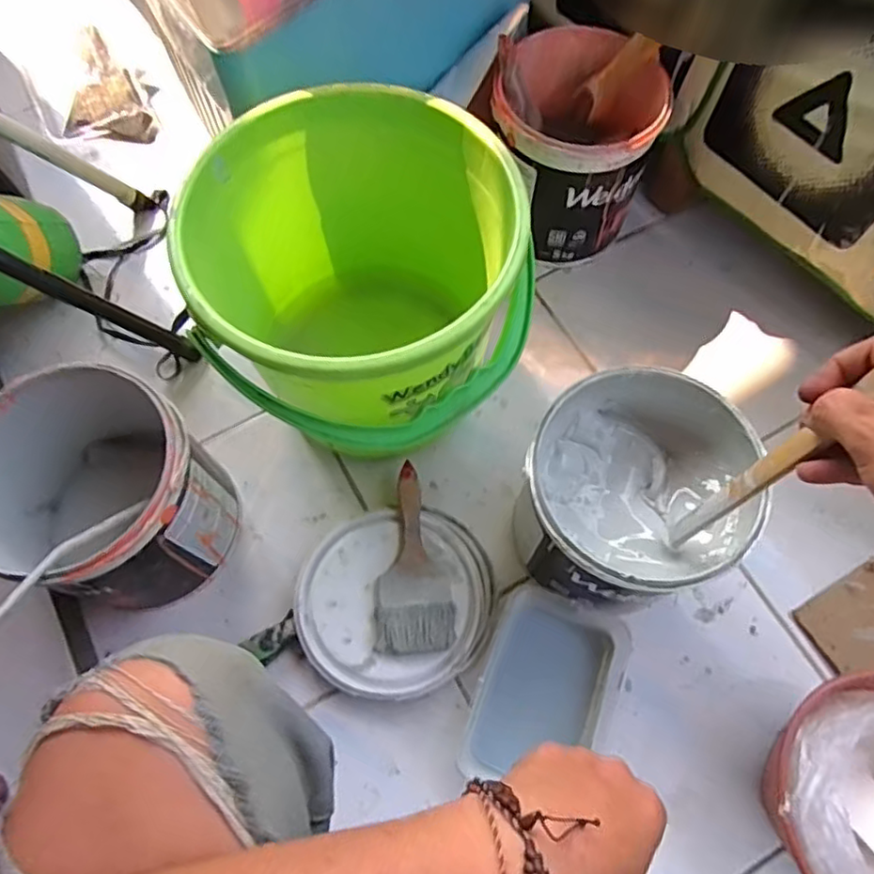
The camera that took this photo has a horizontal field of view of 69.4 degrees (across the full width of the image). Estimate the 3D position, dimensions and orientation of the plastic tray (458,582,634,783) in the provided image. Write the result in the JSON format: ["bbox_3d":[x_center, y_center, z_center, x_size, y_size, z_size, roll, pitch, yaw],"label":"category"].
[{"bbox_3d":[0.096,0.230,0.566,0.114,0.046,0.165,21,71,10],"label":"plastic tray"}]

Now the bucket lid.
[{"bbox_3d":[-0.039,0.152,0.597,0.179,0.019,0.170,1,64,-3],"label":"bucket lid"}]

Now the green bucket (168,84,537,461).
[{"bbox_3d":[-0.066,-0.129,0.603,0.272,0.252,0.279,-1,69,2],"label":"green bucket"}]

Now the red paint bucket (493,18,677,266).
[{"bbox_3d":[0.152,-0.329,0.729,0.176,0.179,0.200,4,69,4],"label":"red paint bucket"}]

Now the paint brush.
[{"bbox_3d":[-0.021,0.112,0.606,0.072,0.015,0.178,1,62,-5],"label":"paint brush"}]

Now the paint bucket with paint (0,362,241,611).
[{"bbox_3d":[-0.293,0.054,0.572,0.187,0.182,0.174,19,70,9],"label":"paint bucket with paint"}]

